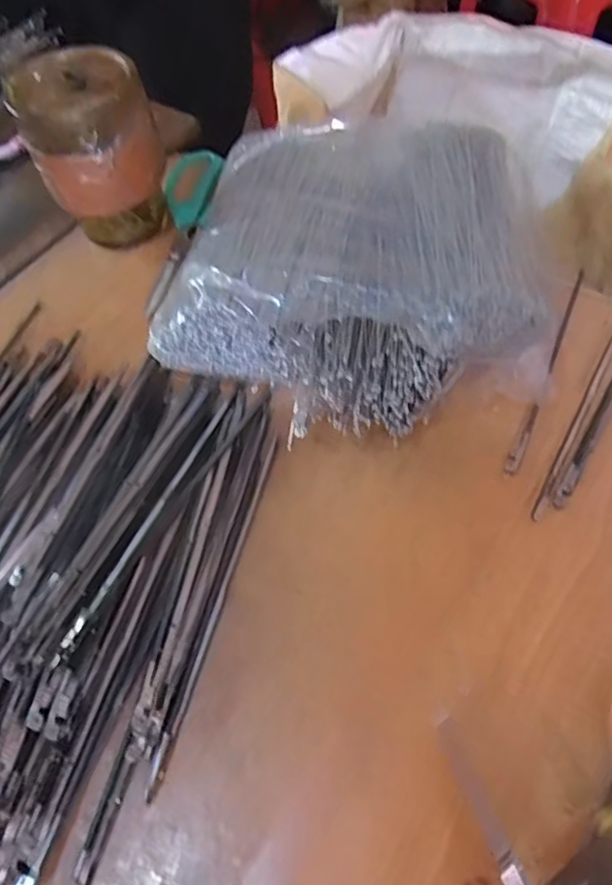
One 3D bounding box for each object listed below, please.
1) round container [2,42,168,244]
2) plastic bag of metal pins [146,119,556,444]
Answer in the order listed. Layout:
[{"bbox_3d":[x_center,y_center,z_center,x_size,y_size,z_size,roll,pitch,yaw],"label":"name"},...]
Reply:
[{"bbox_3d":[-0.143,-0.198,0.404,0.082,0.114,0.082,-12,59,-4],"label":"round container"},{"bbox_3d":[0.031,-0.109,0.359,0.221,0.064,0.221,3,59,5],"label":"plastic bag of metal pins"}]

